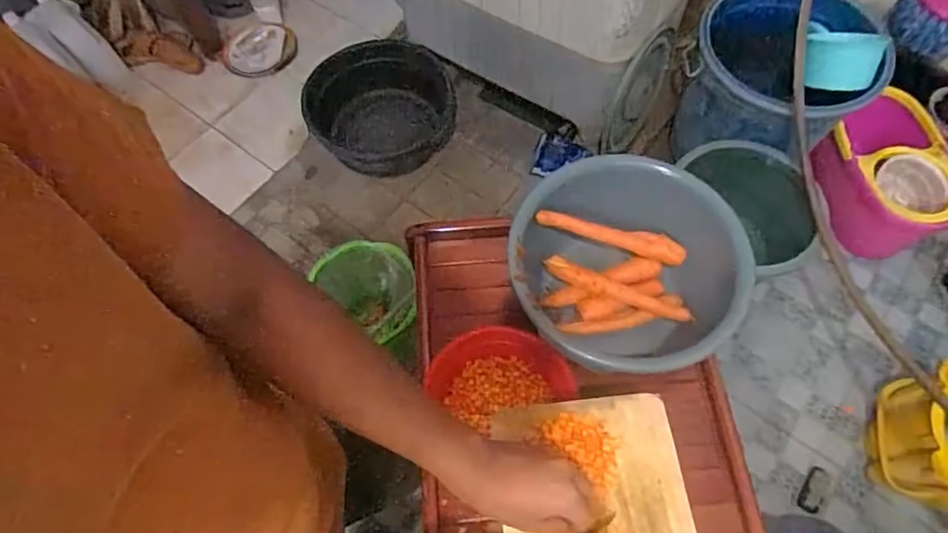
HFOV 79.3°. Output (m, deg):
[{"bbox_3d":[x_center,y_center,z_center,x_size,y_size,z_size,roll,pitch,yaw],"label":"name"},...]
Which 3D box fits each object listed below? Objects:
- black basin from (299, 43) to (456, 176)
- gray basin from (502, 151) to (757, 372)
[{"bbox_3d":[-0.281,-0.463,1.704,0.434,0.167,0.392,-11,64,-3],"label":"black basin"},{"bbox_3d":[0.206,0.017,0.807,0.294,0.183,0.287,-1,64,2],"label":"gray basin"}]

